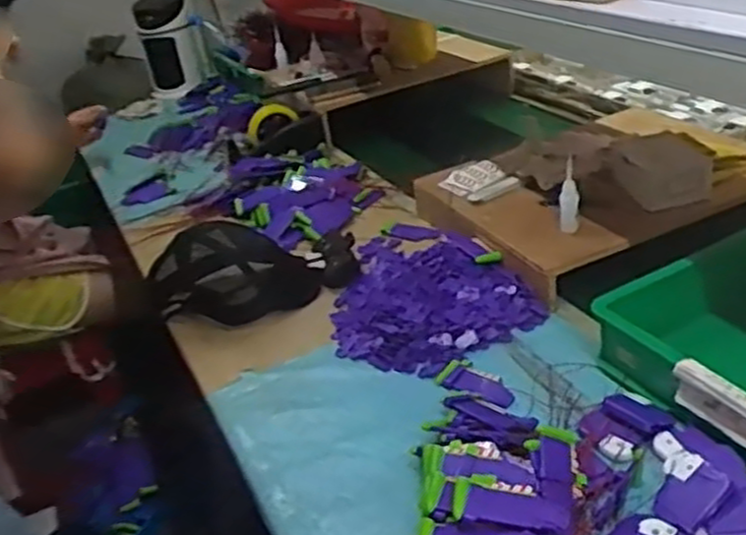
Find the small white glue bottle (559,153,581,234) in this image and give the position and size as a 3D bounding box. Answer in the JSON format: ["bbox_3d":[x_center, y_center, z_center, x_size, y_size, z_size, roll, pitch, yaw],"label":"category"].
[{"bbox_3d":[0.250,-0.093,0.998,0.025,0.096,0.024,1,7,9],"label":"small white glue bottle"}]

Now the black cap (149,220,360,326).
[{"bbox_3d":[-0.181,-0.001,1.145,0.305,0.107,0.157,-13,30,-6],"label":"black cap"}]

